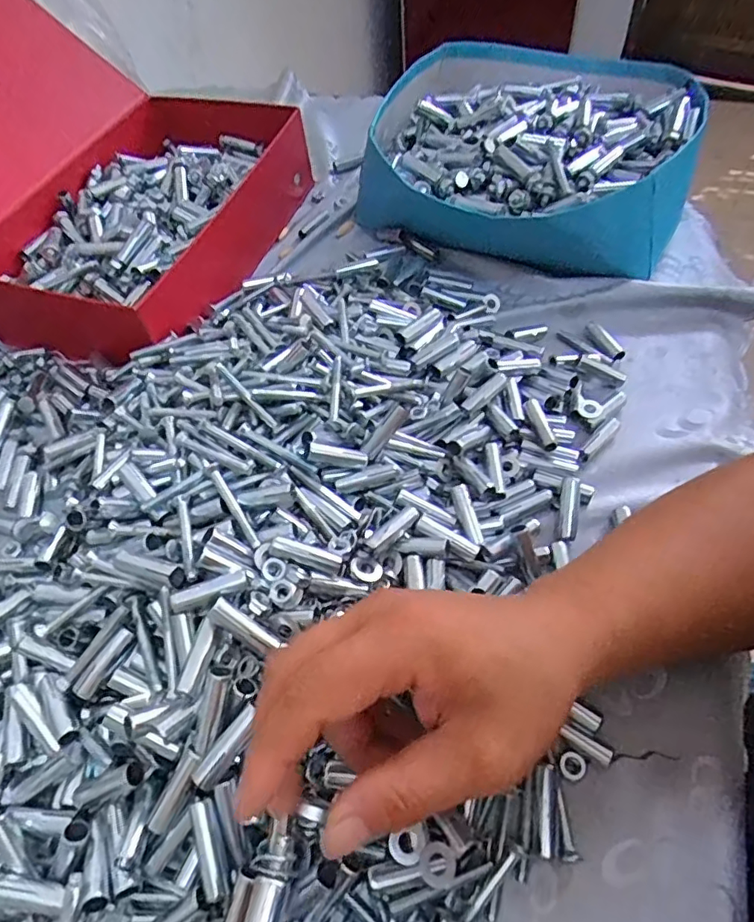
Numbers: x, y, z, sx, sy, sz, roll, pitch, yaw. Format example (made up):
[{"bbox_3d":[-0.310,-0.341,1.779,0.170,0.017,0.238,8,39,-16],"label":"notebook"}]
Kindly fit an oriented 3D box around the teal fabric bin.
[{"bbox_3d":[0.139,-0.277,0.524,0.265,0.092,0.256,20,59,17],"label":"teal fabric bin"}]

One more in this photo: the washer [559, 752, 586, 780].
[{"bbox_3d":[0.098,0.153,0.285,0.013,0.004,0.012,23,66,10],"label":"washer"}]

